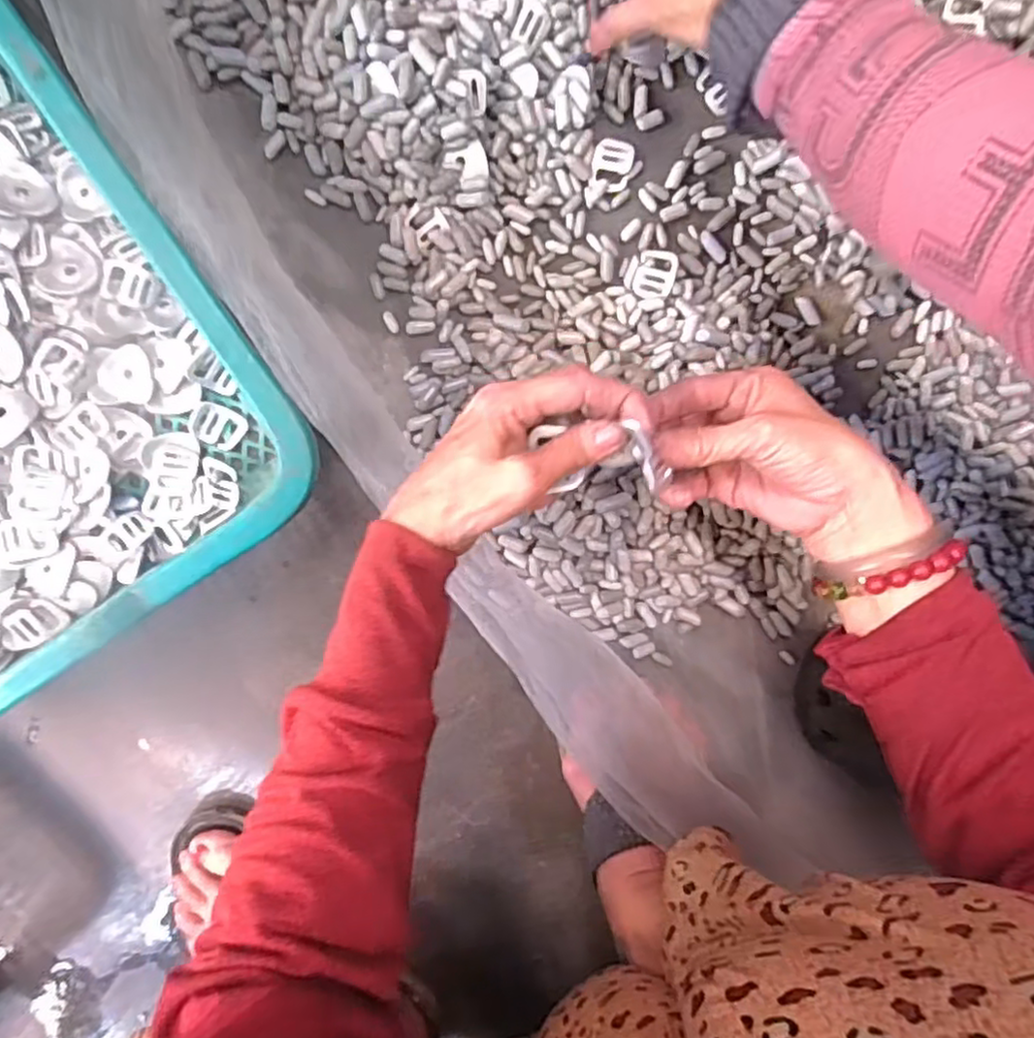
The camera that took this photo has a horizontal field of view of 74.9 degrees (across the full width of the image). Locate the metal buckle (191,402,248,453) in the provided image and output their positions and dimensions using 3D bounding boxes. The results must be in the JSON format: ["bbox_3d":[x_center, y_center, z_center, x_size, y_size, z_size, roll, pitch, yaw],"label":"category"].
[{"bbox_3d":[-0.197,-0.061,0.447,0.031,0.008,0.027,25,93,-8],"label":"metal buckle"}]

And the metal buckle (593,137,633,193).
[{"bbox_3d":[0.063,-0.236,0.449,0.025,0.004,0.031,18,102,4],"label":"metal buckle"}]

